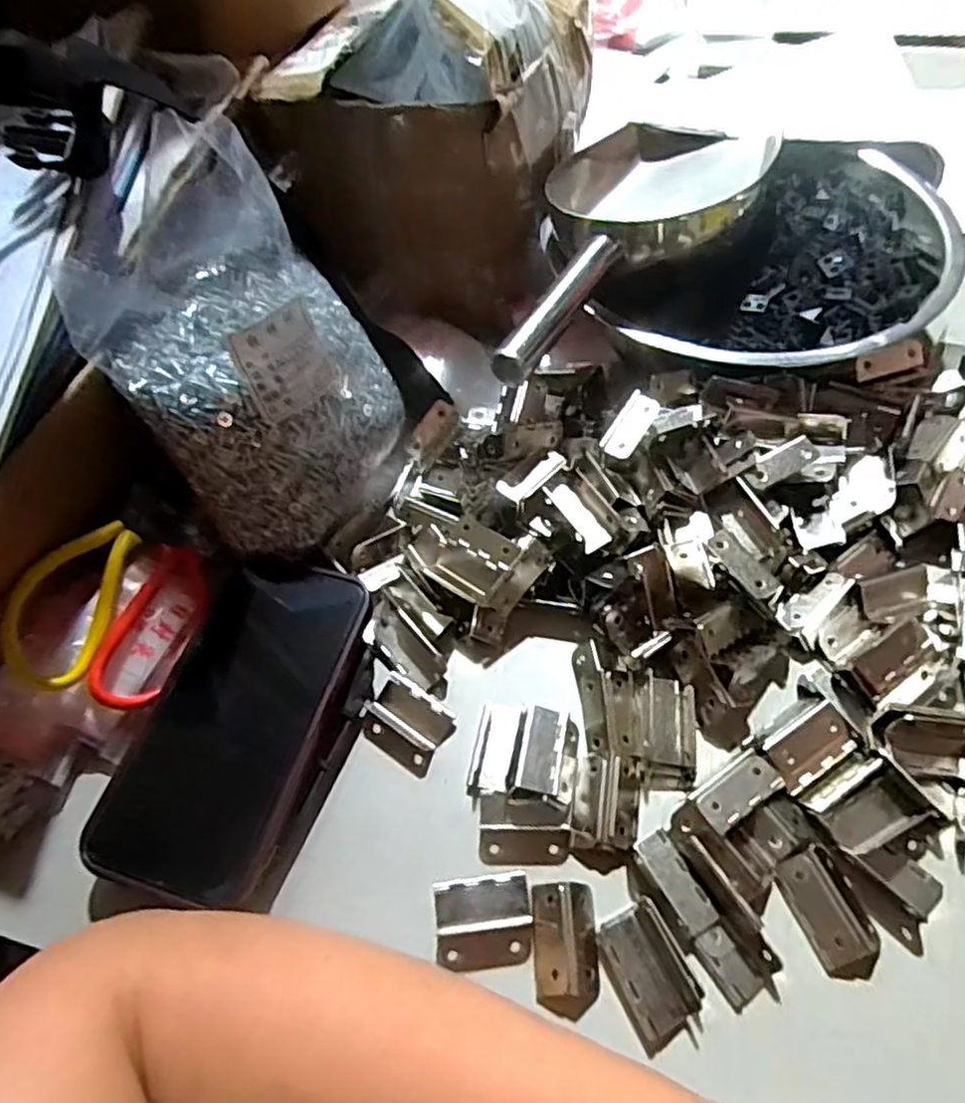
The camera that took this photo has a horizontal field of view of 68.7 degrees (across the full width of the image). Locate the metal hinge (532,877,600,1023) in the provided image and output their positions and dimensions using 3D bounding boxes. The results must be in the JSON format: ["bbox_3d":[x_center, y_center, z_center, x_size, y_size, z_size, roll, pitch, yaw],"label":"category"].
[{"bbox_3d":[0.035,0.163,0.291,0.026,0.014,0.048,-1,58,3],"label":"metal hinge"}]

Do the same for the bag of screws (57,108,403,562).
[{"bbox_3d":[-0.128,-0.108,0.375,0.133,0.145,0.153,-39,63,-19],"label":"bag of screws"}]

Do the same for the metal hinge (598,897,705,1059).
[{"bbox_3d":[0.067,0.169,0.283,0.029,0.013,0.048,-22,59,-10],"label":"metal hinge"}]

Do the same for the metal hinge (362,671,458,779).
[{"bbox_3d":[-0.038,0.085,0.350,0.043,0.008,0.034,29,64,20],"label":"metal hinge"}]

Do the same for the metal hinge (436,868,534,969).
[{"bbox_3d":[0.001,0.158,0.302,0.040,0.004,0.033,-7,58,-1],"label":"metal hinge"}]

